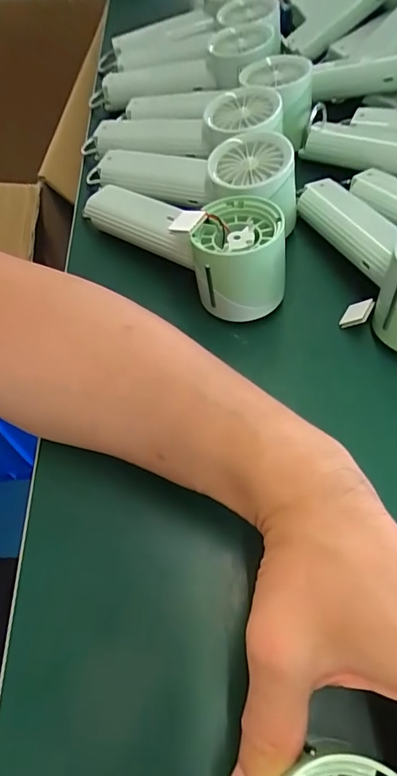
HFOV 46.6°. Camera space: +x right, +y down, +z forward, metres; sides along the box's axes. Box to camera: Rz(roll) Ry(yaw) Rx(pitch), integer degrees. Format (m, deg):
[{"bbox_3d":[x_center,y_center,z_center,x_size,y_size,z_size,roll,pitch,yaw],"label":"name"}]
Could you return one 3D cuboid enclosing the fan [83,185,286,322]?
[{"bbox_3d":[-0.014,-0.123,0.339,0.184,0.059,0.057,39,68,23],"label":"fan"}]

